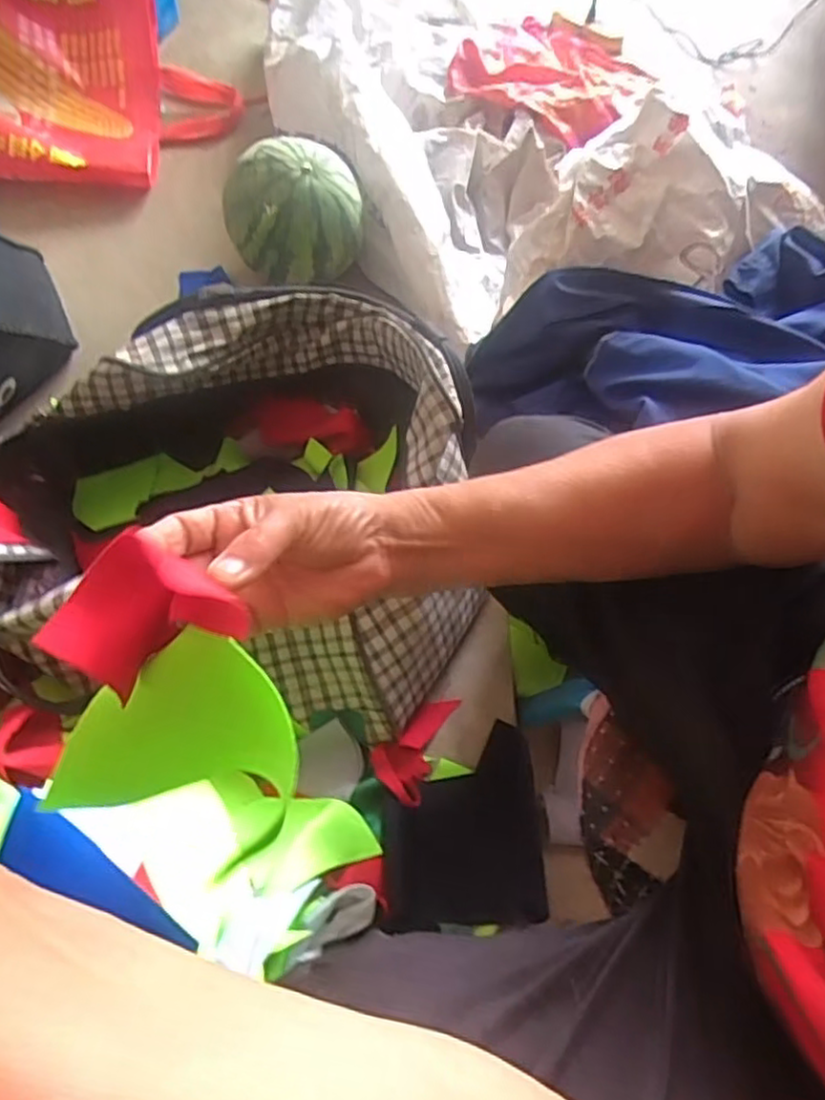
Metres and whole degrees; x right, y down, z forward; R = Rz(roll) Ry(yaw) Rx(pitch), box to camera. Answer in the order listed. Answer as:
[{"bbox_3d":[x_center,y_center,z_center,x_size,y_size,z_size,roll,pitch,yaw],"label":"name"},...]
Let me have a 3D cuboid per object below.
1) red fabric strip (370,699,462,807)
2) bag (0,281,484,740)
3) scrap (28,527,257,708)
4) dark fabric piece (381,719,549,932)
[{"bbox_3d":[0.001,0.178,0.642,0.055,0.013,0.114,35,48,-7],"label":"red fabric strip"},{"bbox_3d":[-0.178,-0.056,0.654,0.445,0.214,0.350,4,62,-1],"label":"bag"},{"bbox_3d":[-0.113,0.032,0.289,0.063,0.035,0.059,30,65,12],"label":"scrap"},{"bbox_3d":[0.049,0.243,0.617,0.173,0.026,0.173,12,57,-24],"label":"dark fabric piece"}]

